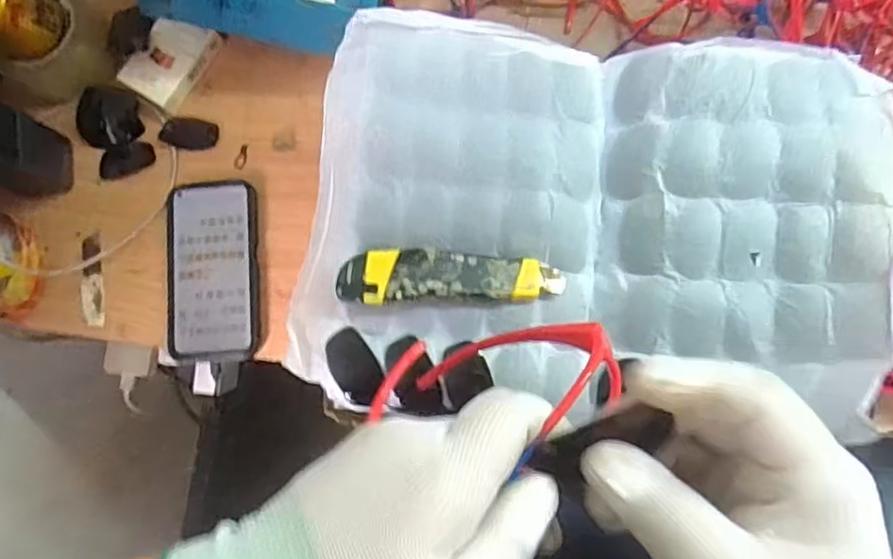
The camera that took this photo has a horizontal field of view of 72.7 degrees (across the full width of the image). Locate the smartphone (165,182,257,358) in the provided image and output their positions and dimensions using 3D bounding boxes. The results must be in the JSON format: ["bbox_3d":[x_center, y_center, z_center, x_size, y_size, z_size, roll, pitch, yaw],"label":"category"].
[{"bbox_3d":[-0.211,-0.007,0.550,0.079,0.016,0.157,-3,82,2],"label":"smartphone"}]

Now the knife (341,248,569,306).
[{"bbox_3d":[0.004,-0.004,0.426,0.153,0.017,0.038,-3,82,2],"label":"knife"}]

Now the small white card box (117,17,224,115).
[{"bbox_3d":[-0.262,-0.207,0.576,0.055,0.029,0.087,27,84,6],"label":"small white card box"}]

